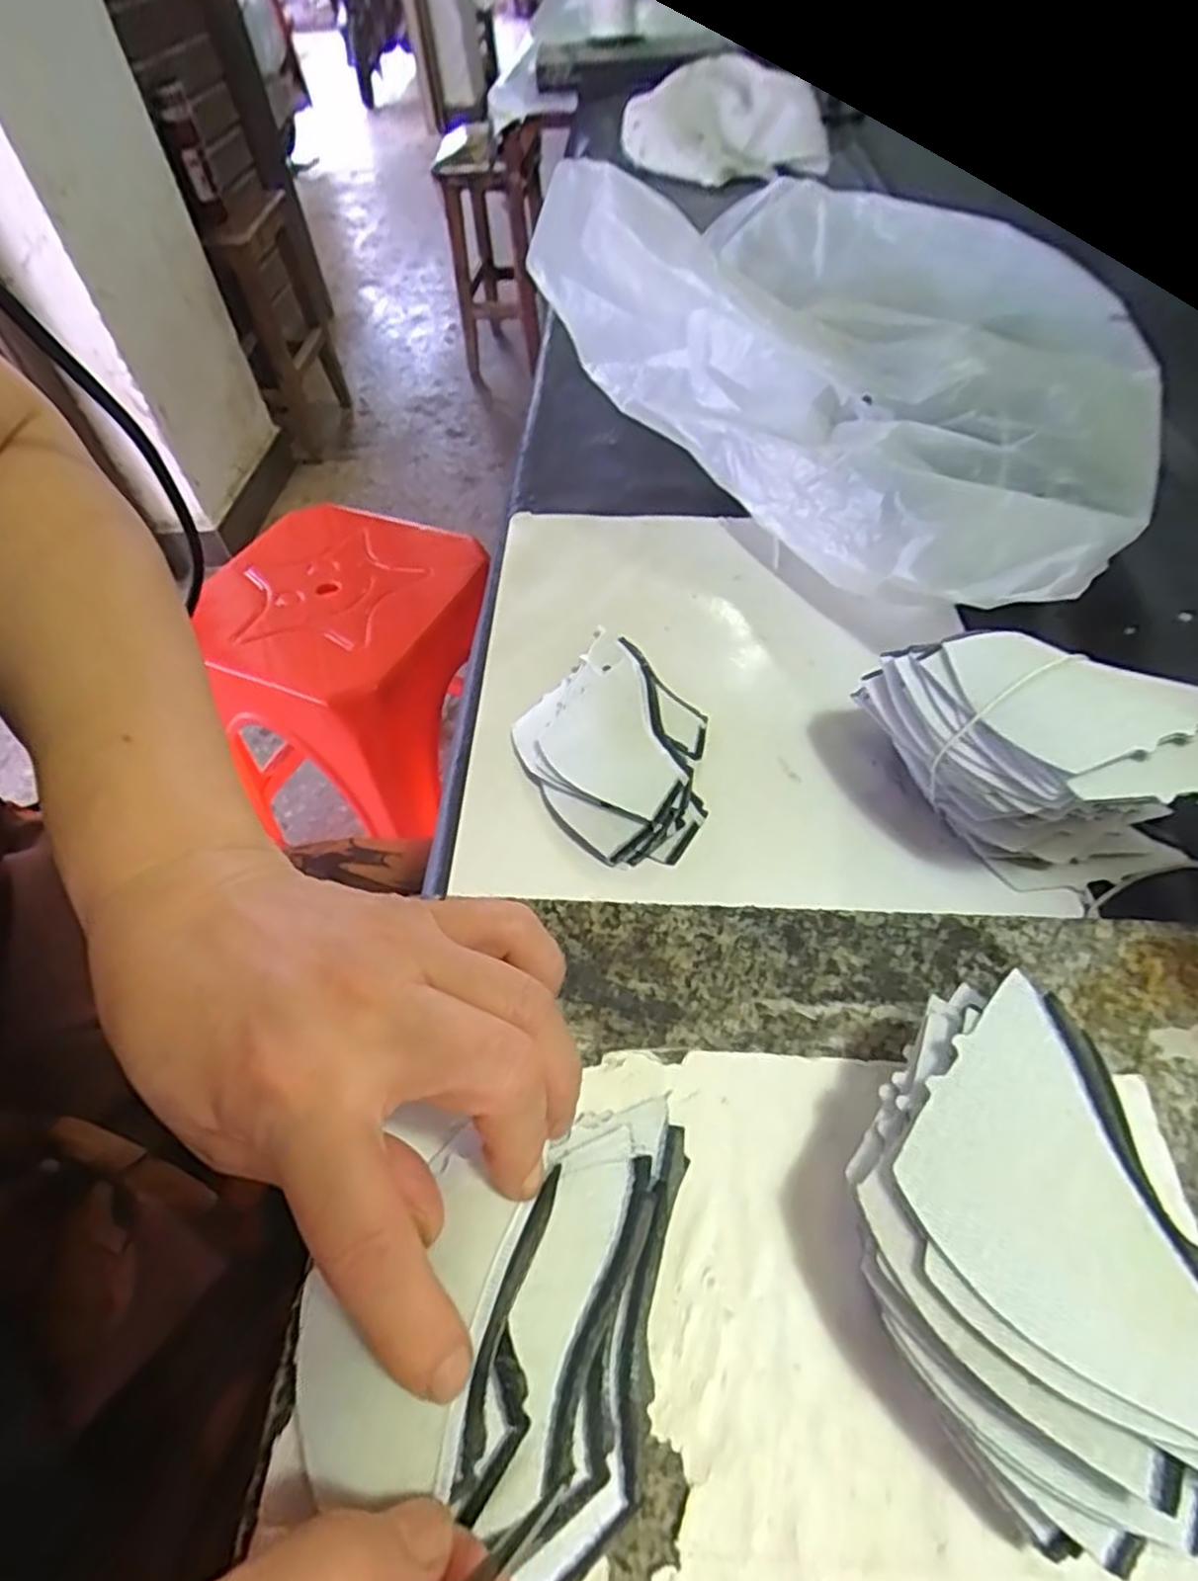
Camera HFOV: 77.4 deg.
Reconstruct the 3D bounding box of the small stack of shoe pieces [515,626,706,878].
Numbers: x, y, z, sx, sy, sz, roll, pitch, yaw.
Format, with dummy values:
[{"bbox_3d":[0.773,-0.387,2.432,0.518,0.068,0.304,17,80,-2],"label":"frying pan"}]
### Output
[{"bbox_3d":[0.006,-0.025,0.357,0.088,0.018,0.128,-29,56,-17],"label":"small stack of shoe pieces"}]

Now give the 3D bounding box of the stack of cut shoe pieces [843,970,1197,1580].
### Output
[{"bbox_3d":[0.102,0.115,0.187,0.070,0.050,0.112,-11,52,-4],"label":"stack of cut shoe pieces"}]

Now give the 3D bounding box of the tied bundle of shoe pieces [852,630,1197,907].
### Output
[{"bbox_3d":[0.165,-0.010,0.292,0.128,0.083,0.057,23,58,21],"label":"tied bundle of shoe pieces"}]

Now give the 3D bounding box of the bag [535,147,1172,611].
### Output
[{"bbox_3d":[0.161,-0.272,0.459,0.222,0.105,0.442,-26,55,-15],"label":"bag"}]

